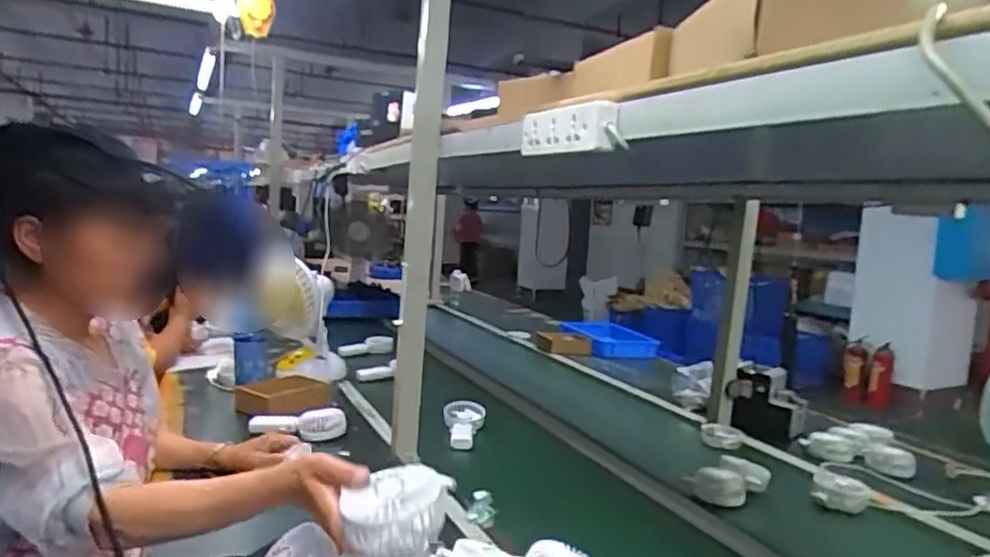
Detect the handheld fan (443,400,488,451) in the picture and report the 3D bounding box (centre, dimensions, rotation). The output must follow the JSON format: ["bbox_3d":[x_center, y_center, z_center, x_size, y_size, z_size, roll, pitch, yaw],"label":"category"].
[{"bbox_3d":[-0.067,0.313,1.384,0.091,0.073,0.124,3,6,-2],"label":"handheld fan"}]

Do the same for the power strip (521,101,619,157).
[{"bbox_3d":[0.079,-0.171,0.766,0.033,0.052,0.194,-1,6,-27],"label":"power strip"}]

